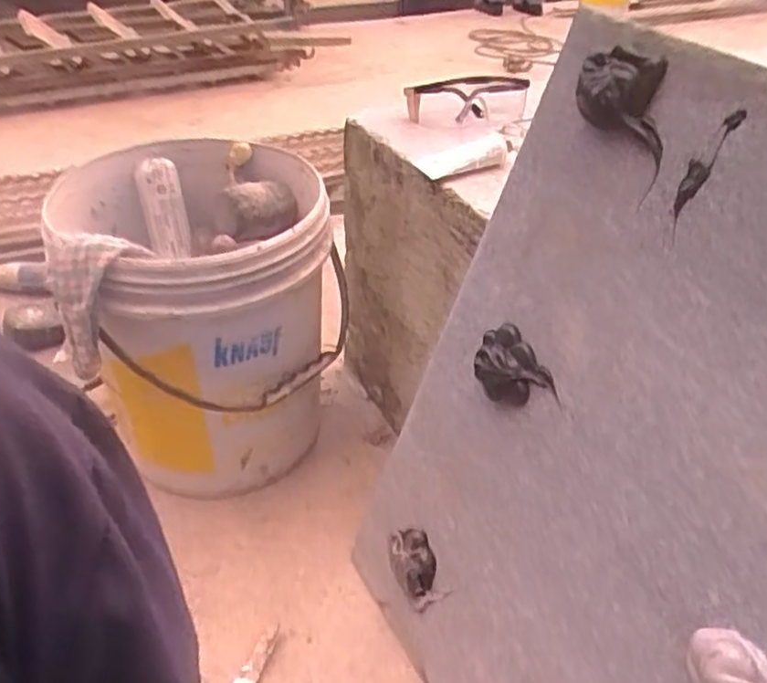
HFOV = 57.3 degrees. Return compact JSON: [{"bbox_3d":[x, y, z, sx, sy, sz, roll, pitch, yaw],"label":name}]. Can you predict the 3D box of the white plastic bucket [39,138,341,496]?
[{"bbox_3d":[-0.200,-0.031,0.844,0.277,0.328,0.296,2,38,-1],"label":"white plastic bucket"}]

